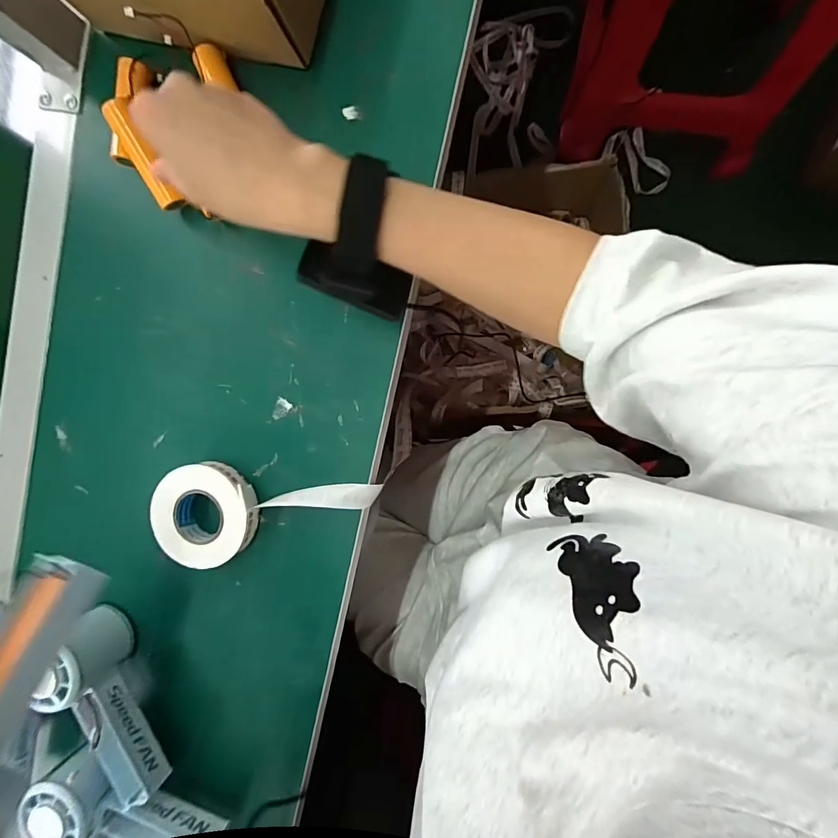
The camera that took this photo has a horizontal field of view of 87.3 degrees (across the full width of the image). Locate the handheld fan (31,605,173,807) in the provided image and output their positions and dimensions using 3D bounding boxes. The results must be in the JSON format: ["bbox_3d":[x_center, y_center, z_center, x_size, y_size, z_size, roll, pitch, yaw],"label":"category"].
[{"bbox_3d":[-0.247,0.229,0.347,0.043,0.058,0.147,-16,90,9],"label":"handheld fan"}]

